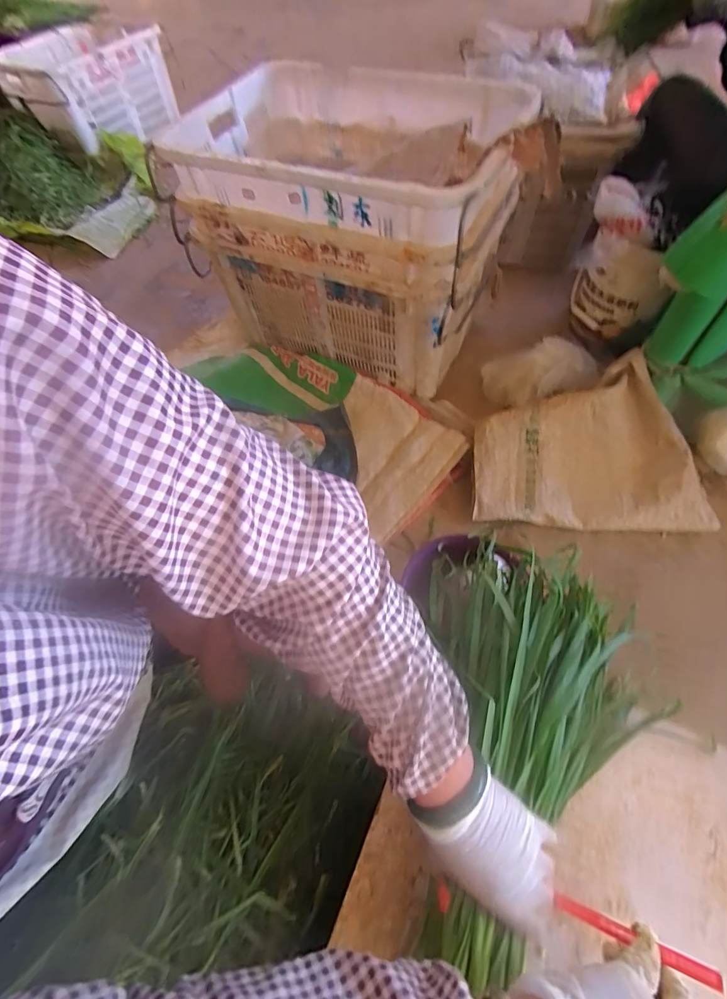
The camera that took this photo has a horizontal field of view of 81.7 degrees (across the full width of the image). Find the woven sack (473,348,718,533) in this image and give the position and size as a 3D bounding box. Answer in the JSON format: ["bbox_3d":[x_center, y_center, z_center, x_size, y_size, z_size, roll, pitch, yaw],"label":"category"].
[{"bbox_3d":[0.494,-0.131,0.949,0.486,0.153,0.383,2,60,4],"label":"woven sack"}]

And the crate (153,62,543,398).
[{"bbox_3d":[-0.019,-0.630,1.006,0.649,0.446,0.464,20,63,13],"label":"crate"}]

